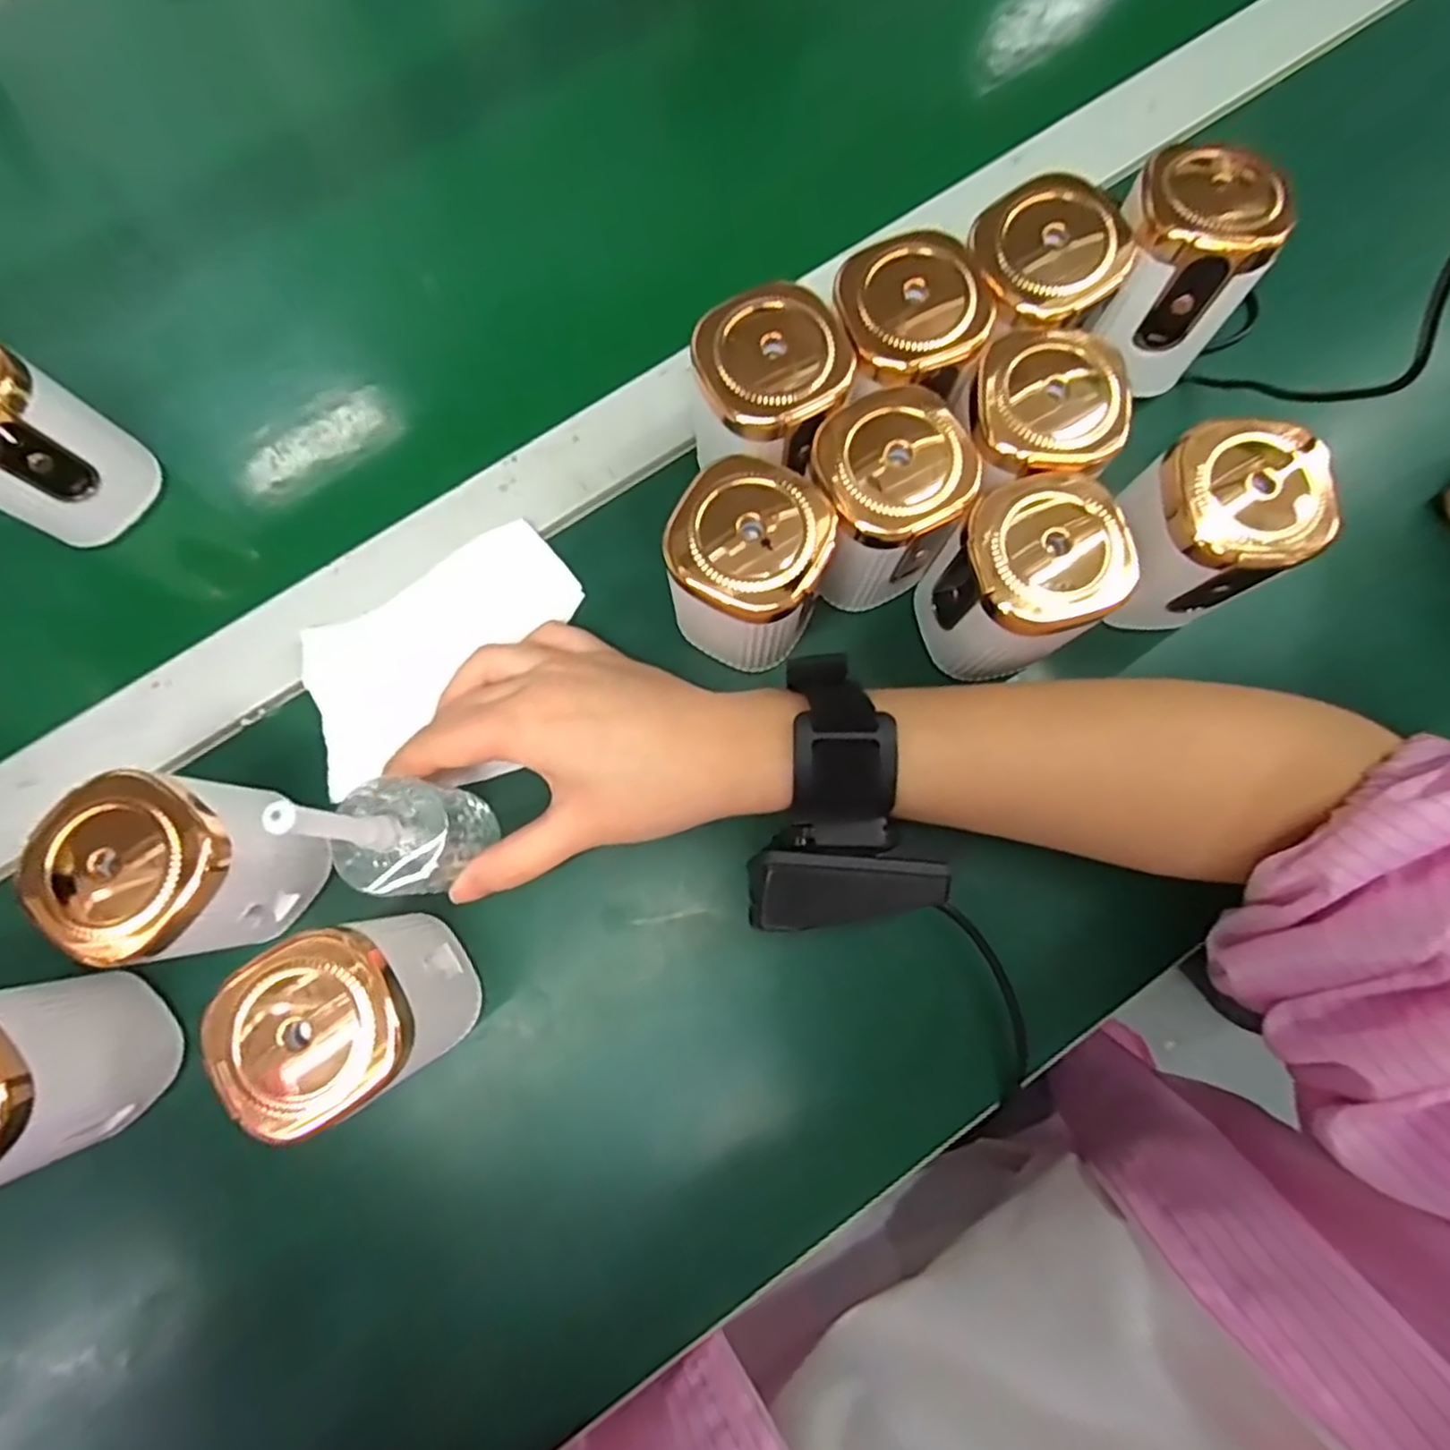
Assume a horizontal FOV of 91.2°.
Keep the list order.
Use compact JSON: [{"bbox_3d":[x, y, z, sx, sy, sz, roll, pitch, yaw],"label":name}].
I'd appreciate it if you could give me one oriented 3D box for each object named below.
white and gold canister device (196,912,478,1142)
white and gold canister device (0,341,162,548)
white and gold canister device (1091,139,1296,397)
[{"bbox_3d":[-0.122,0.097,0.244,0.056,0.081,0.052,-32,80,-6],"label":"white and gold canister device"},{"bbox_3d":[-0.283,-0.115,0.287,0.053,0.073,0.053,34,80,7],"label":"white and gold canister device"},{"bbox_3d":[0.176,-0.181,0.286,0.048,0.071,0.049,-2,78,-1],"label":"white and gold canister device"}]

